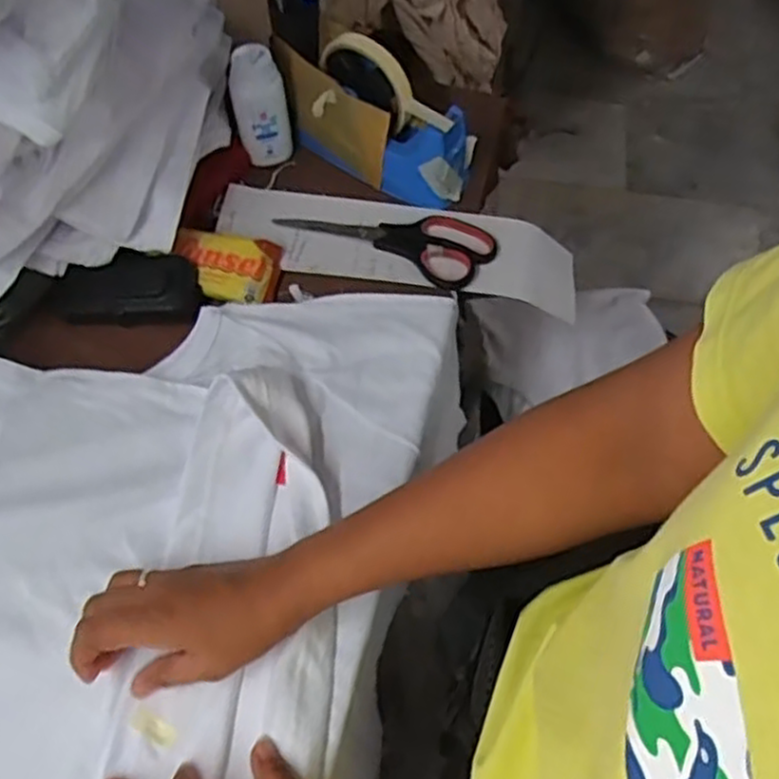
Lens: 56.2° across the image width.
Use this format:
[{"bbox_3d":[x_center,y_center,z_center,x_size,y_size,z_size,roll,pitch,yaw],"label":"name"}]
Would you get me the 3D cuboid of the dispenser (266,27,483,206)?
[{"bbox_3d":[-0.013,-0.228,0.612,0.169,0.098,0.049,28,66,14],"label":"dispenser"}]

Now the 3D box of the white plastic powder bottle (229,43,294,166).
[{"bbox_3d":[-0.109,-0.239,0.616,0.044,0.098,0.036,-10,62,-5],"label":"white plastic powder bottle"}]

